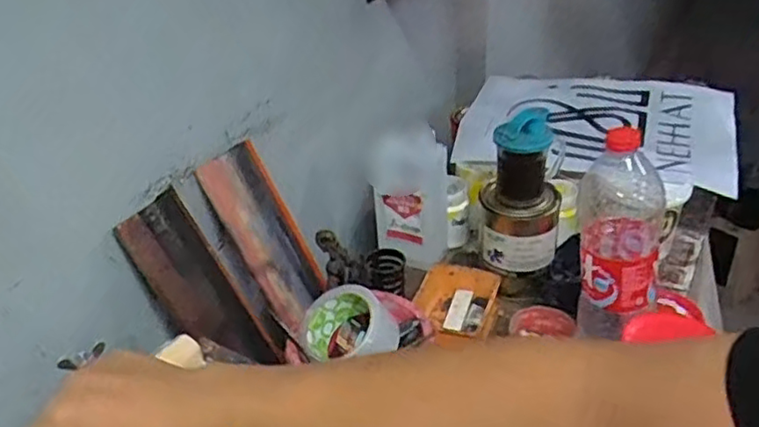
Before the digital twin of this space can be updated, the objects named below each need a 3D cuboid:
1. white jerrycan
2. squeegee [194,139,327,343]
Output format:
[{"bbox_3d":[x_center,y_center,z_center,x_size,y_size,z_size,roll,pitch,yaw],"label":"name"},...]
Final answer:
[{"bbox_3d":[0.049,-0.029,0.973,0.113,0.197,0.086,6,35,16],"label":"white jerrycan"},{"bbox_3d":[-0.134,0.027,0.819,0.028,0.227,0.091,-12,19,46],"label":"squeegee"}]

